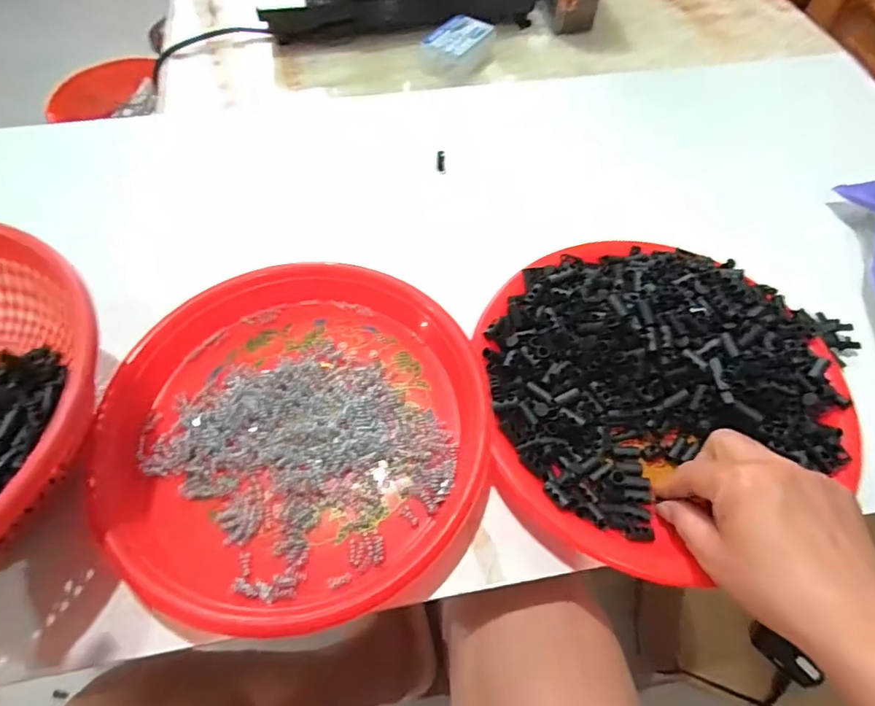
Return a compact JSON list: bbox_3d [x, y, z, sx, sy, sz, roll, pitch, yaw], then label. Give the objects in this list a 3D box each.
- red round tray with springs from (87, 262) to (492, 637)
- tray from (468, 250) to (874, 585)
[{"bbox_3d":[-0.097,0.039,0.362,0.242,0.029,0.264,0,59,0],"label":"red round tray with springs"},{"bbox_3d":[0.155,0.021,0.362,0.251,0.044,0.248,0,59,0],"label":"tray"}]

